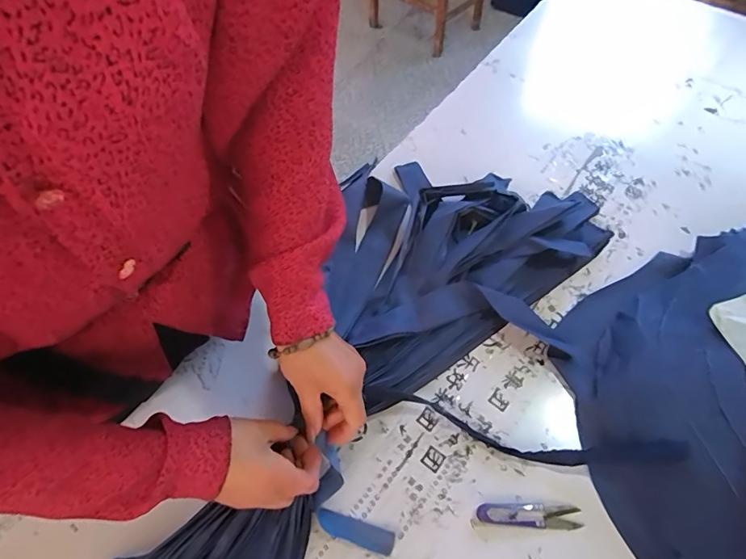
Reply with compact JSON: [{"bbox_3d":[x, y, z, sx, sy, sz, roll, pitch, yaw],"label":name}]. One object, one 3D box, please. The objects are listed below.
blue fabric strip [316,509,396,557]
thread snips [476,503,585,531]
[{"bbox_3d":[-0.018,0.254,0.458,0.080,0.005,0.022,20,48,0],"label":"blue fabric strip"},{"bbox_3d":[0.159,0.241,0.466,0.102,0.004,0.021,3,59,2],"label":"thread snips"}]

